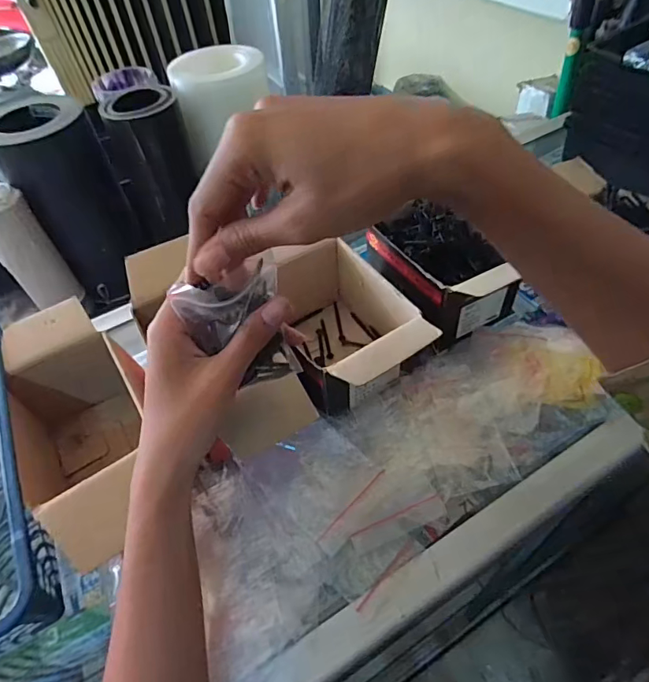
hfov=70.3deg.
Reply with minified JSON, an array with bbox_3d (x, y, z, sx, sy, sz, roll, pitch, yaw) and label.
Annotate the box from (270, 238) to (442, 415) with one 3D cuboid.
[{"bbox_3d":[0.014,-0.003,0.385,0.092,0.087,0.143,-28,53,-16],"label":"box"}]

